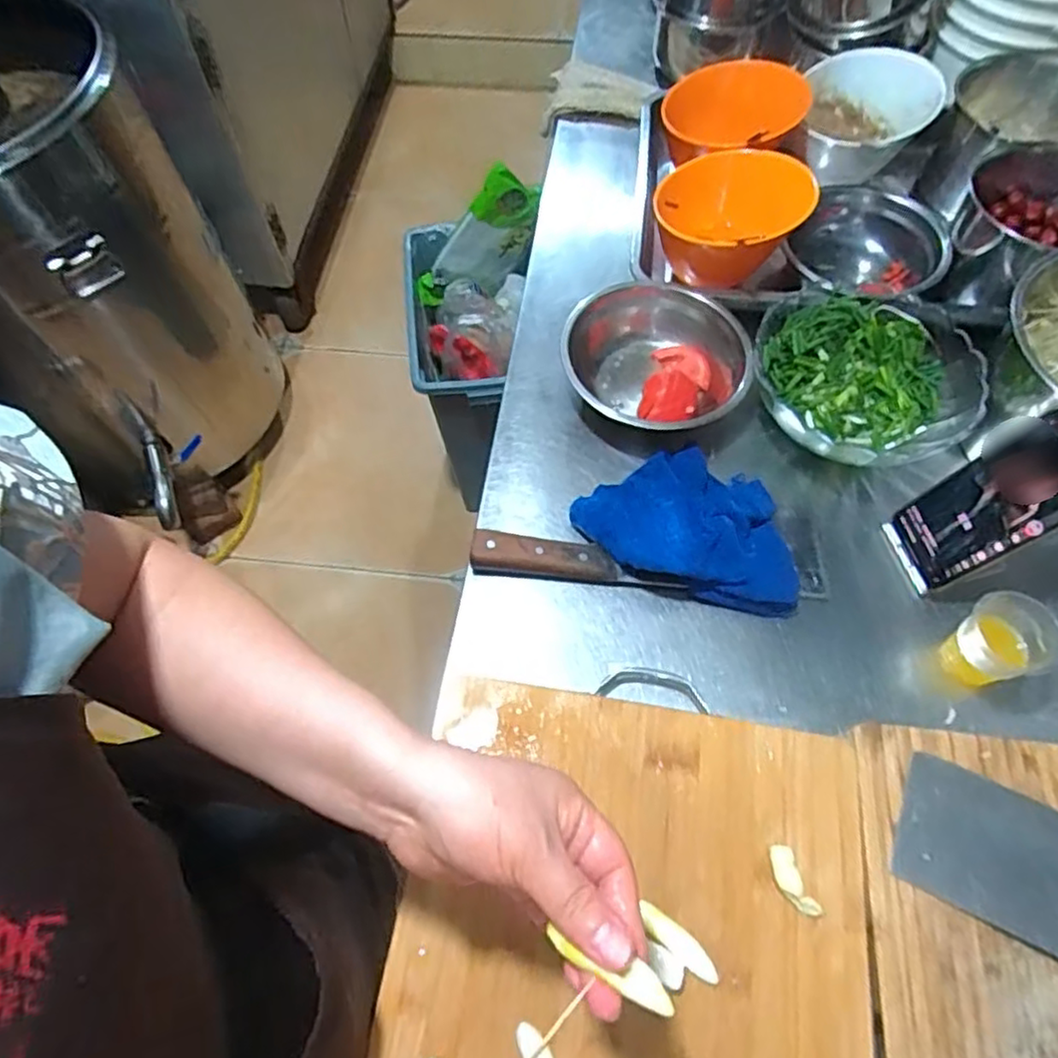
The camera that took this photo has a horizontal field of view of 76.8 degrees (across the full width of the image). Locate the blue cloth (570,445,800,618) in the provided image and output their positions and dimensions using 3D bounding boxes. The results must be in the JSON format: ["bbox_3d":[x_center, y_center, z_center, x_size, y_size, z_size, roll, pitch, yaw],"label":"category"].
[{"bbox_3d":[0.137,-0.012,0.547,0.183,0.043,0.124,17,65,10],"label":"blue cloth"}]

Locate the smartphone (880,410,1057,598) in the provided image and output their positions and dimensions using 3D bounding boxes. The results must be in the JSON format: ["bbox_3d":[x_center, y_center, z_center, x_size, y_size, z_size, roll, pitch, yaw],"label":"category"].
[{"bbox_3d":[0.344,-0.014,0.498,0.008,0.158,0.072,-1,59,-31],"label":"smartphone"}]

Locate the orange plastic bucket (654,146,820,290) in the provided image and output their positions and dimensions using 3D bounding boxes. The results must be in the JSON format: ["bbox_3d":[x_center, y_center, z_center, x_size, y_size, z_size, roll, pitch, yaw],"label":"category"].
[{"bbox_3d":[0.203,-0.301,0.664,0.125,0.092,0.129,-1,63,1],"label":"orange plastic bucket"}]

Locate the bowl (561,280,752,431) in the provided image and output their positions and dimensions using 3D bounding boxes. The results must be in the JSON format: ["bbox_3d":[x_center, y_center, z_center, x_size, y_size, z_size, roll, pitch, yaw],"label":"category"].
[{"bbox_3d":[0.116,-0.151,0.619,0.162,0.059,0.154,-1,63,1],"label":"bowl"}]

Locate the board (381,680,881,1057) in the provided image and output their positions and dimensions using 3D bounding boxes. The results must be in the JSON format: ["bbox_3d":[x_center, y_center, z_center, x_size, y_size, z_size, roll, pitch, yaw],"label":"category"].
[{"bbox_3d":[0.059,0.293,0.387,0.279,0.028,0.381,7,63,5],"label":"board"}]

